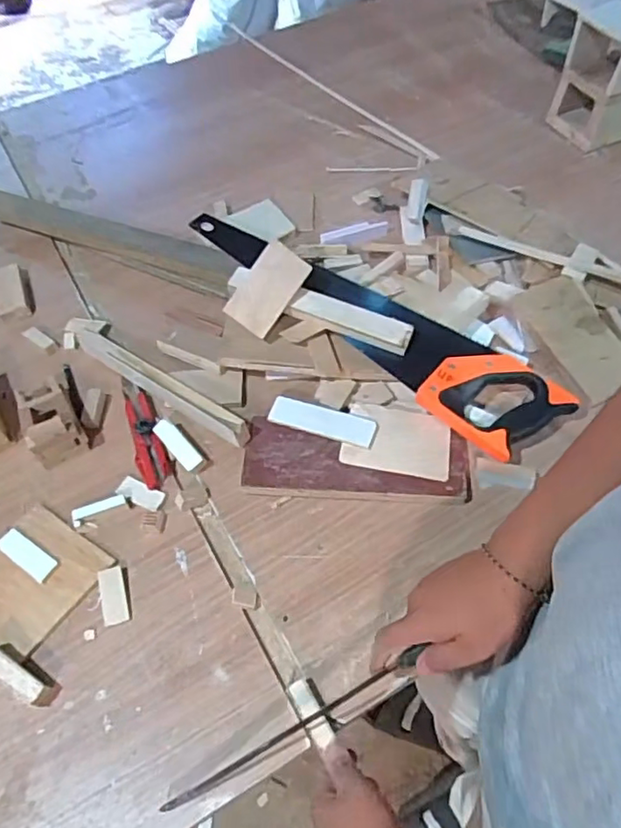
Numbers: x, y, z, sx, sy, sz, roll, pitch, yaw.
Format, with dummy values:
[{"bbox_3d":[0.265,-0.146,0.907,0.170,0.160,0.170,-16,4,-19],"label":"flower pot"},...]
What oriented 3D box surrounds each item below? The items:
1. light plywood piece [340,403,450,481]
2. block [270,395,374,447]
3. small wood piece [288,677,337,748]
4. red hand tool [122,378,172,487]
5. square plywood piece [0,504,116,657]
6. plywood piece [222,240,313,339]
[{"bbox_3d":[0.097,0.029,0.663,0.115,0.010,0.082,13,56,3],"label":"light plywood piece"},{"bbox_3d":[0.013,0.008,0.675,0.122,0.012,0.036,17,58,15],"label":"block"},{"bbox_3d":[0.001,0.259,0.522,0.022,0.018,0.058,-24,55,-12],"label":"small wood piece"},{"bbox_3d":[-0.199,0.015,0.699,0.037,0.021,0.160,-23,57,-11],"label":"red hand tool"},{"bbox_3d":[-0.289,0.170,0.602,0.114,0.010,0.135,29,62,22],"label":"square plywood piece"},{"bbox_3d":[-0.050,-0.148,0.707,0.061,0.011,0.103,34,102,-15],"label":"plywood piece"}]

